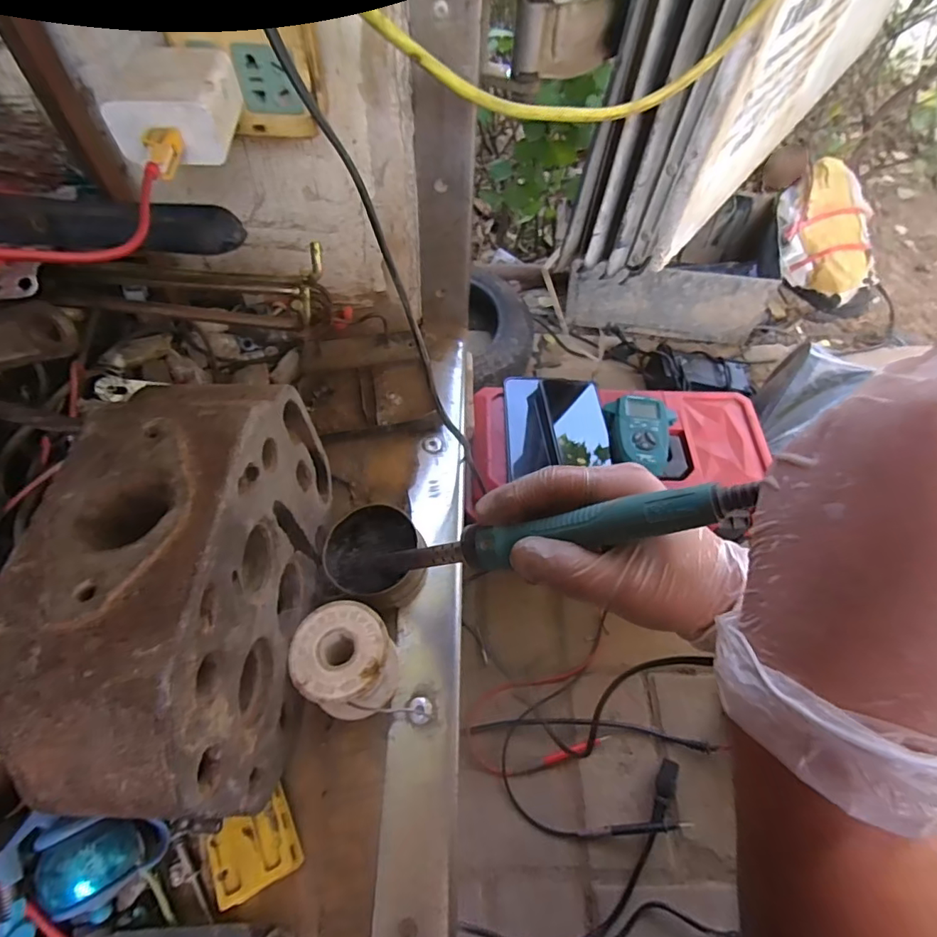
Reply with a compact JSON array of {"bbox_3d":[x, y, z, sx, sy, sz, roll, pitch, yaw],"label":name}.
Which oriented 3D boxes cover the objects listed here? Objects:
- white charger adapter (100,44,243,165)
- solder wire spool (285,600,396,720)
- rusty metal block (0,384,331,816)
[{"bbox_3d":[-0.154,-0.194,0.276,0.052,0.030,0.060,4,58,0],"label":"white charger adapter"},{"bbox_3d":[-0.071,0.112,0.303,0.057,0.048,0.052,1,58,-2],"label":"solder wire spool"},{"bbox_3d":[-0.135,0.052,0.260,0.082,0.126,0.194,3,58,0],"label":"rusty metal block"}]

